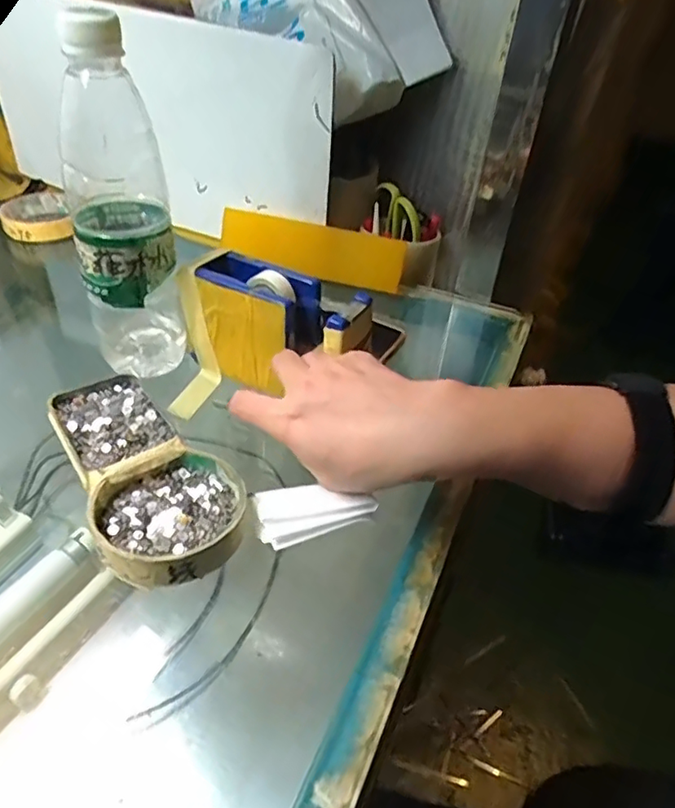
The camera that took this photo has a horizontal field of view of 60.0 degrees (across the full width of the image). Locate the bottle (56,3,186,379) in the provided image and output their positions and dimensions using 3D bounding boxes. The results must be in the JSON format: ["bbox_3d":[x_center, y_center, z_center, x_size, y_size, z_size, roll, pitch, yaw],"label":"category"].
[{"bbox_3d":[-0.141,-0.126,0.380,0.058,0.212,0.066,-6,41,-11],"label":"bottle"}]

